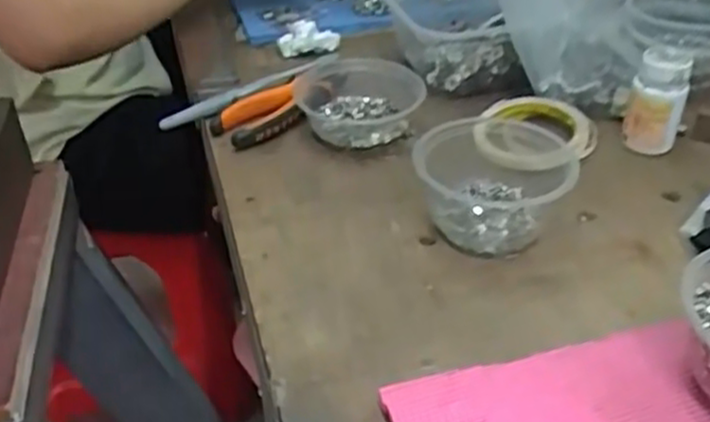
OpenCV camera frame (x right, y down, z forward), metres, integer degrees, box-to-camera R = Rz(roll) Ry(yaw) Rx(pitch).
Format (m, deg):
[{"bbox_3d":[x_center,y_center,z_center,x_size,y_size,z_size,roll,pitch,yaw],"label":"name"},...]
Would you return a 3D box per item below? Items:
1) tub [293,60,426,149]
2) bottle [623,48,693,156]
[{"bbox_3d":[0.002,-0.098,0.694,0.122,0.037,0.106,0,39,7],"label":"tub"},{"bbox_3d":[0.258,-0.094,0.644,0.046,0.080,0.043,13,39,18],"label":"bottle"}]

